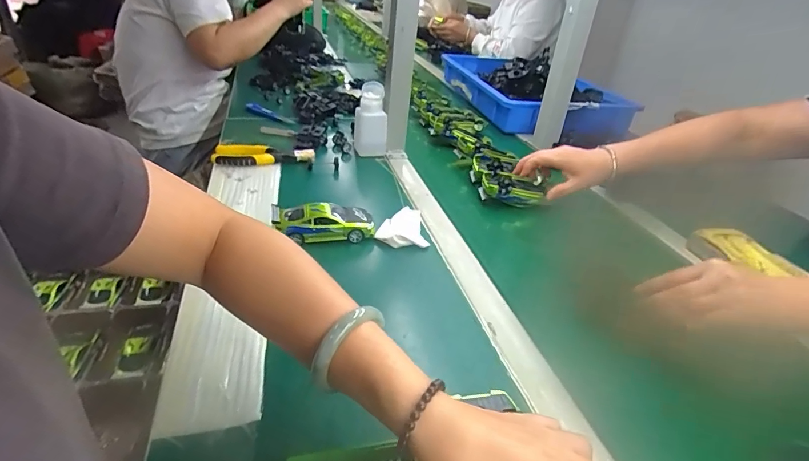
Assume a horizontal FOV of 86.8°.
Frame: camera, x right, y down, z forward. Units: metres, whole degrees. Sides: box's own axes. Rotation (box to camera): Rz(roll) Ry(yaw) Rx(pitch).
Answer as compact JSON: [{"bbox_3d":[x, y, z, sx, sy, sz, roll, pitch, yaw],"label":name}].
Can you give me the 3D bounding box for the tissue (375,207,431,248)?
[{"bbox_3d":[-0.007,-0.007,0.600,0.067,0.017,0.096,1,33,-9],"label":"tissue"}]

